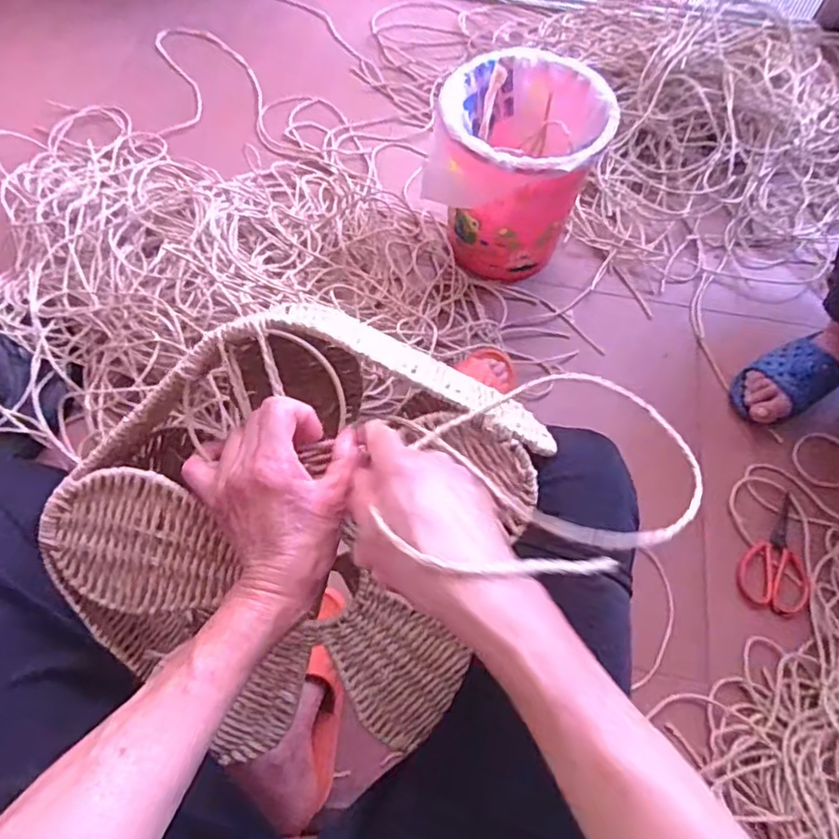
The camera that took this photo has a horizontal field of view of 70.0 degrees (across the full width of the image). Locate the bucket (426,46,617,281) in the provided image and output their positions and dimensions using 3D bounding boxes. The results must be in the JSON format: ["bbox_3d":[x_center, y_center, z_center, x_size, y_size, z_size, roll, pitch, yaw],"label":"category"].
[{"bbox_3d":[0.151,-0.390,0.962,0.231,0.269,0.234,0,65,-1],"label":"bucket"}]

